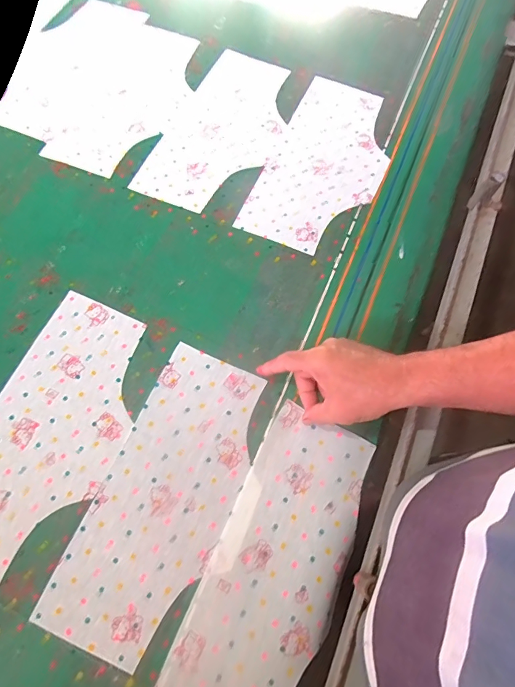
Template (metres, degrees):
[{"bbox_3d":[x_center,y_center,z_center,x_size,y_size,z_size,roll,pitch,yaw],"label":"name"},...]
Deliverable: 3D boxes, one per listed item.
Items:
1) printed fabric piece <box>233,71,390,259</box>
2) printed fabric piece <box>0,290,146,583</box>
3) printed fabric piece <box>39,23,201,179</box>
[{"bbox_3d":[0.105,-0.276,0.628,0.165,0.009,0.320,24,71,9],"label":"printed fabric piece"},{"bbox_3d":[-0.241,0.101,0.489,0.163,0.006,0.319,23,71,9],"label":"printed fabric piece"},{"bbox_3d":[-0.203,-0.403,0.682,0.160,0.009,0.317,23,72,10],"label":"printed fabric piece"}]

